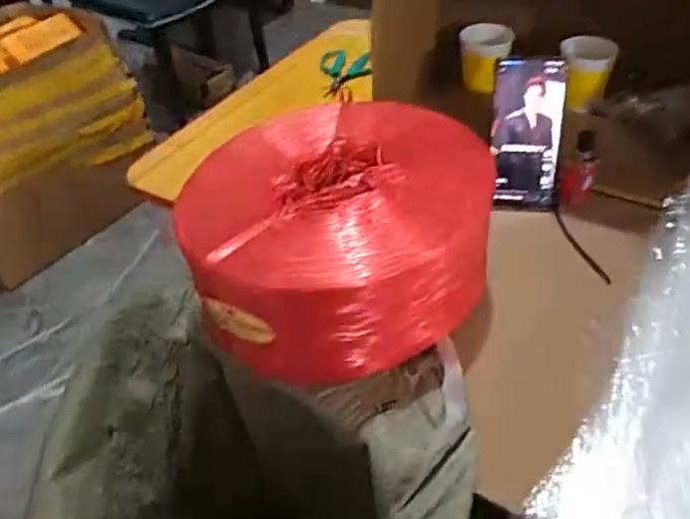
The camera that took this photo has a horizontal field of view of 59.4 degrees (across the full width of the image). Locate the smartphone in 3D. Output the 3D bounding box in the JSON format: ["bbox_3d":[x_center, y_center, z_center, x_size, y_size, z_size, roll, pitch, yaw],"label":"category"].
[{"bbox_3d":[0.199,-0.133,0.659,0.073,0.162,0.007,0,22,12],"label":"smartphone"}]

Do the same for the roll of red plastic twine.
[{"bbox_3d":[0.004,-0.029,0.567,0.257,0.135,0.267,4,44,10],"label":"roll of red plastic twine"}]

